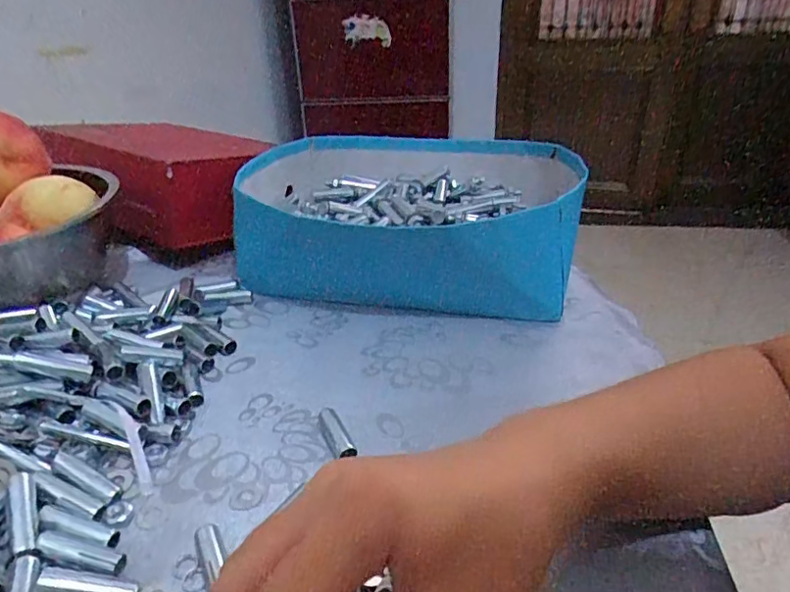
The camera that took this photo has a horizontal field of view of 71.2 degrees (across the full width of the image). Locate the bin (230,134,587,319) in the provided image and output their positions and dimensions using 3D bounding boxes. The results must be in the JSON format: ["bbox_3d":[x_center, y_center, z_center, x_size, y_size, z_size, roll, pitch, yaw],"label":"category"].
[{"bbox_3d":[0.013,-0.079,0.525,0.291,0.097,0.213,5,30,13],"label":"bin"}]

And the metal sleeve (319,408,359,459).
[{"bbox_3d":[-0.036,0.080,0.325,0.012,0.009,0.047,-15,31,-22],"label":"metal sleeve"}]

